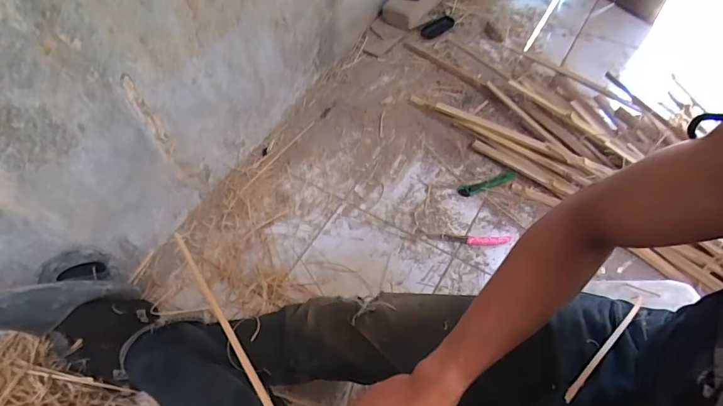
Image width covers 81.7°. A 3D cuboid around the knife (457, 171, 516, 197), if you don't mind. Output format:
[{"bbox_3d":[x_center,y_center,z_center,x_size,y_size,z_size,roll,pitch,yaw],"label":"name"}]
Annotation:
[{"bbox_3d":[0.305,-0.046,1.020,0.145,0.015,0.029,-15,57,-5],"label":"knife"}]

